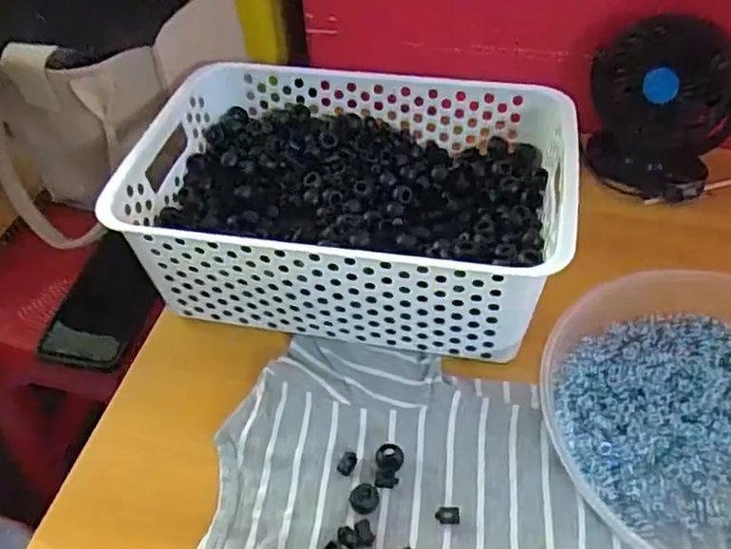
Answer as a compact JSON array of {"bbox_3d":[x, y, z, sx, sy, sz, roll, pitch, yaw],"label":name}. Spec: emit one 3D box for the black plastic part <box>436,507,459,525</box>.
[{"bbox_3d":[0.050,0.144,0.388,0.015,0.008,0.010,2,48,5],"label":"black plastic part"}]

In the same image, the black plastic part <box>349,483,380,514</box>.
[{"bbox_3d":[-0.001,0.137,0.394,0.018,0.006,0.017,-2,47,2],"label":"black plastic part"}]

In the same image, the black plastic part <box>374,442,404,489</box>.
[{"bbox_3d":[0.015,0.121,0.406,0.017,0.012,0.027,4,48,7],"label":"black plastic part"}]

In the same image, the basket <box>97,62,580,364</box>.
[{"bbox_3d":[-0.006,-0.057,0.497,0.303,0.106,0.205,7,50,9],"label":"basket"}]

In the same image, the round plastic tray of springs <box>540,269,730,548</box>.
[{"bbox_3d":[0.227,0.085,0.404,0.219,0.037,0.210,-2,47,2],"label":"round plastic tray of springs"}]

